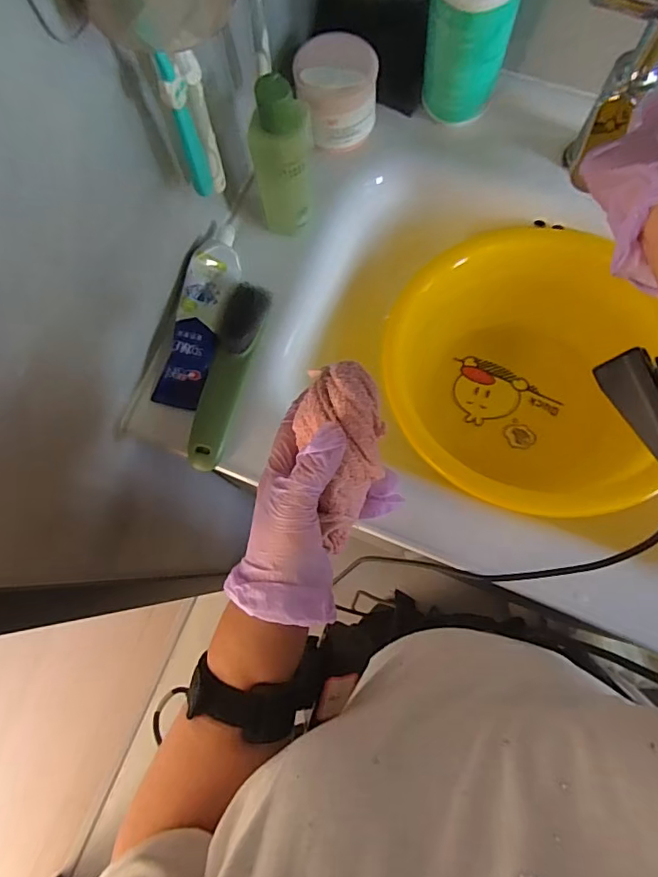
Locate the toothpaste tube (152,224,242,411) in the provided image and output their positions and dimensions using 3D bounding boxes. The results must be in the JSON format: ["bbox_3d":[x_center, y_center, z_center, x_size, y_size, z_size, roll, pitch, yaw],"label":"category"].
[{"bbox_3d":[-0.111,-0.113,0.473,0.046,0.041,0.175,14,77,5],"label":"toothpaste tube"}]

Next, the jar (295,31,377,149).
[{"bbox_3d":[0.007,-0.322,0.490,0.072,0.054,0.075,0,76,2],"label":"jar"}]

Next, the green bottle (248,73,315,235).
[{"bbox_3d":[-0.036,-0.224,0.431,0.044,0.129,0.046,0,76,2],"label":"green bottle"}]

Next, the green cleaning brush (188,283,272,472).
[{"bbox_3d":[-0.088,-0.055,0.452,0.036,0.025,0.162,14,77,5],"label":"green cleaning brush"}]

